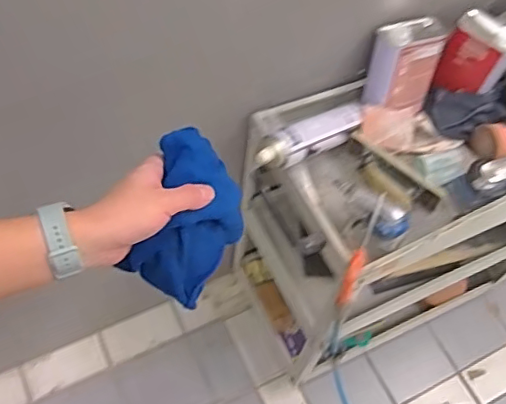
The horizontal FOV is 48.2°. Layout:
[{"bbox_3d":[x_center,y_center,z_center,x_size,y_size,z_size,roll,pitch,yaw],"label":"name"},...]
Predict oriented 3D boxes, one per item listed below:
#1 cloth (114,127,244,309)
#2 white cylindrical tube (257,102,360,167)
[{"bbox_3d":[-0.064,0.016,0.585,0.080,0.133,0.138,21,59,14],"label":"cloth"},{"bbox_3d":[0.106,-0.116,0.986,0.255,0.054,0.050,-27,58,-36],"label":"white cylindrical tube"}]

